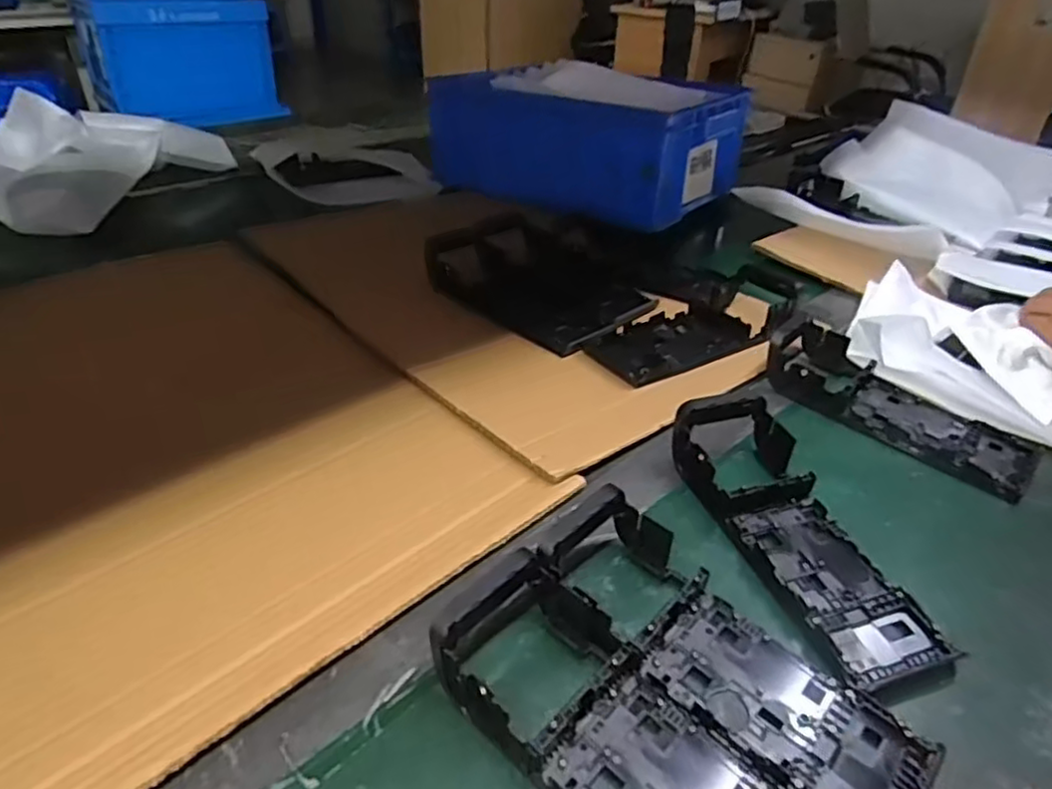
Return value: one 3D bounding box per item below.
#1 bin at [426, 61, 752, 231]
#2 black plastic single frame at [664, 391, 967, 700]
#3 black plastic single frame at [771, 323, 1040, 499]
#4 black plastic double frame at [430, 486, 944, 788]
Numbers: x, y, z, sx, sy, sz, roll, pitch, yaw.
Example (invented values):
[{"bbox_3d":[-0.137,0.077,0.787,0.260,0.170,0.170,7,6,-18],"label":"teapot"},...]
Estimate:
[{"bbox_3d":[0.094,-0.370,0.985,0.360,0.141,0.271,25,40,29],"label":"bin"},{"bbox_3d":[0.180,0.077,0.446,0.080,0.046,0.202,-10,36,-18],"label":"black plastic single frame"},{"bbox_3d":[0.313,0.004,0.582,0.213,0.045,0.094,31,43,35],"label":"black plastic single frame"},{"bbox_3d":[0.079,0.147,0.344,0.157,0.052,0.207,-28,45,-37],"label":"black plastic double frame"}]

